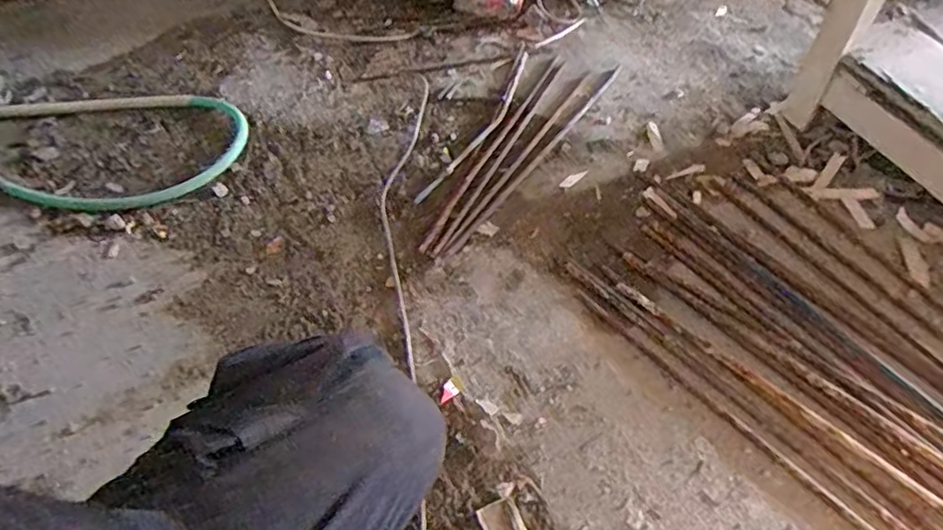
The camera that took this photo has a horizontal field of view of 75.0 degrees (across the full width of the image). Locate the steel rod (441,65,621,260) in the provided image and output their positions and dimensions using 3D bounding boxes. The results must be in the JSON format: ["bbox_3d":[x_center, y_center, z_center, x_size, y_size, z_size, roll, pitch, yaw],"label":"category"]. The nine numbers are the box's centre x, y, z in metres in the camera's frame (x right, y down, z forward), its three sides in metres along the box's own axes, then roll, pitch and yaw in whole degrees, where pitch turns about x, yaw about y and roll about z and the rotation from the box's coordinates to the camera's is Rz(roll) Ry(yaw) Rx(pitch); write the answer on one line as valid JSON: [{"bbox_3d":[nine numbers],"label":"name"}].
[{"bbox_3d":[0.122,-0.193,1.030,0.017,0.007,0.553,27,57,22],"label":"steel rod"}]

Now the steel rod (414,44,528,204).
[{"bbox_3d":[0.029,-0.262,1.089,0.054,0.008,0.449,19,54,17],"label":"steel rod"}]

